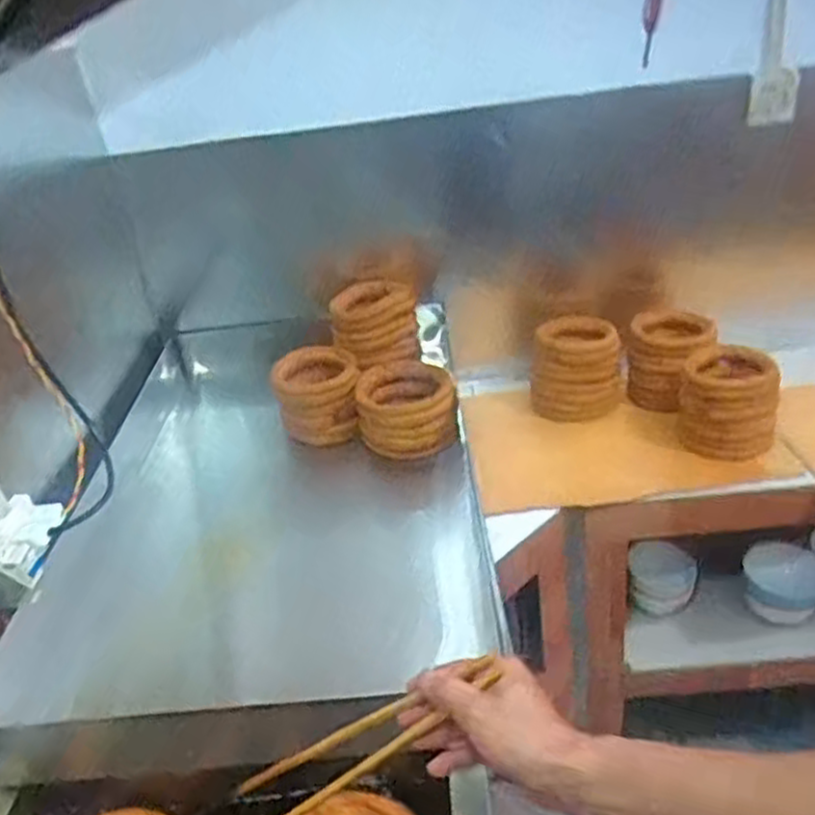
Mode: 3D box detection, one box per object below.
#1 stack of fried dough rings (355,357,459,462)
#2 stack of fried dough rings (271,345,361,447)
[{"bbox_3d":[-0.002,0.004,1.400,0.175,0.105,0.173,-6,29,1],"label":"stack of fried dough rings"},{"bbox_3d":[-0.166,-0.018,1.446,0.154,0.149,0.117,-5,29,3],"label":"stack of fried dough rings"}]

